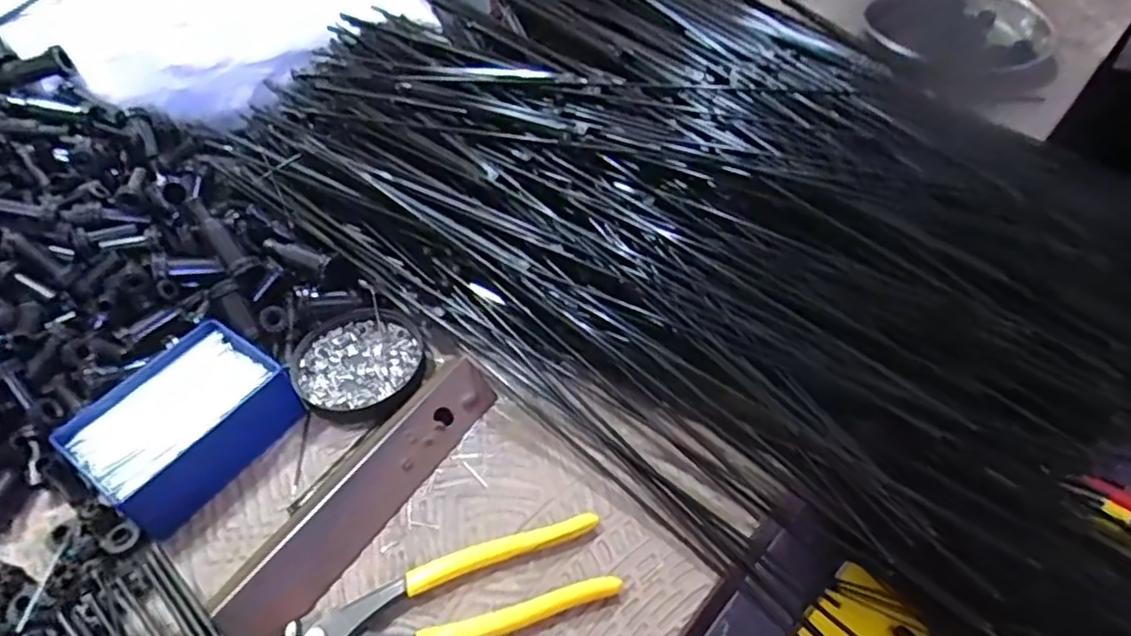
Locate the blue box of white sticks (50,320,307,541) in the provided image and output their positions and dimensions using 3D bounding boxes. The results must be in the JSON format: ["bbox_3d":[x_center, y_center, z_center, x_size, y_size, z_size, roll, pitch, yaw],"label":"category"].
[{"bbox_3d":[-0.233,0.061,0.397,0.086,0.045,0.112,31,57,24],"label":"blue box of white sticks"}]

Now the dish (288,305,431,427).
[{"bbox_3d":[-0.141,0.031,0.447,0.085,0.012,0.084,0,50,0],"label":"dish"}]

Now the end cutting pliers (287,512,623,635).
[{"bbox_3d":[-0.058,0.146,0.339,0.165,0.013,0.048,-13,51,-10],"label":"end cutting pliers"}]

